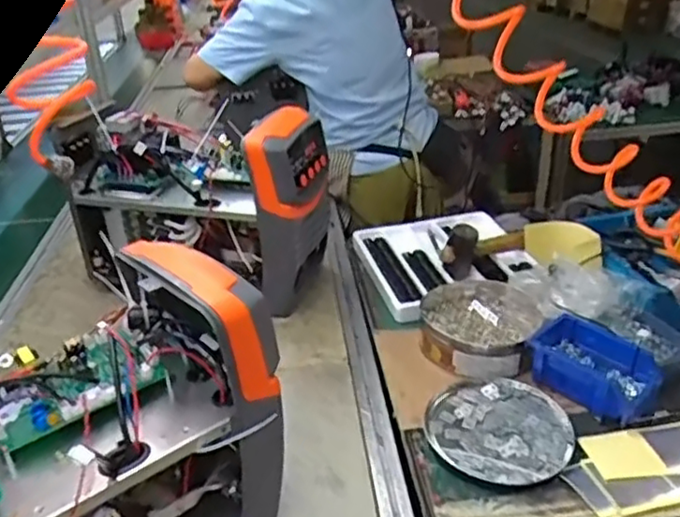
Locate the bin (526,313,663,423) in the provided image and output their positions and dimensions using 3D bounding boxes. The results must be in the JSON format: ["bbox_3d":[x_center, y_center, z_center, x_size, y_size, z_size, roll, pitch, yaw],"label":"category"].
[{"bbox_3d":[0.354,0.149,0.917,0.163,0.079,0.105,21,37,38],"label":"bin"}]

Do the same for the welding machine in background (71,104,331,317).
[{"bbox_3d":[-0.247,-0.098,1.209,0.450,0.306,0.196,8,31,20],"label":"welding machine in background"}]

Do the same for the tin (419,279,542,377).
[{"bbox_3d":[0.220,0.107,1.038,0.179,0.064,0.207,3,29,12],"label":"tin"}]

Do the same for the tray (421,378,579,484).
[{"bbox_3d":[0.211,0.224,0.868,0.181,0.030,0.178,-3,28,2],"label":"tray"}]

